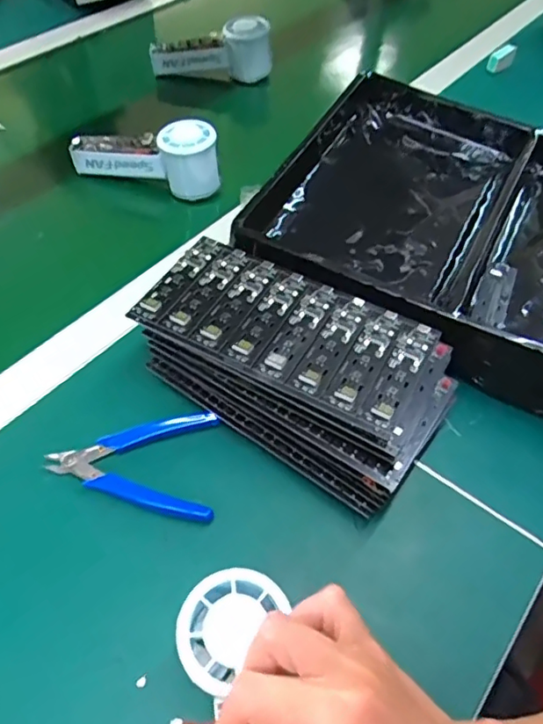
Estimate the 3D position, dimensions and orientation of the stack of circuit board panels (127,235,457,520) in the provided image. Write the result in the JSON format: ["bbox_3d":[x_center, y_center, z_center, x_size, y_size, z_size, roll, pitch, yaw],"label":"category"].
[{"bbox_3d":[0.015,0.000,0.417,0.214,0.066,0.117,31,57,20],"label":"stack of circuit board panels"}]

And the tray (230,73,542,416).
[{"bbox_3d":[0.194,-0.109,0.510,0.363,0.076,0.292,23,54,15],"label":"tray"}]

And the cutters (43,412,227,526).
[{"bbox_3d":[-0.094,0.067,0.391,0.111,0.009,0.076,3,52,0],"label":"cutters"}]

